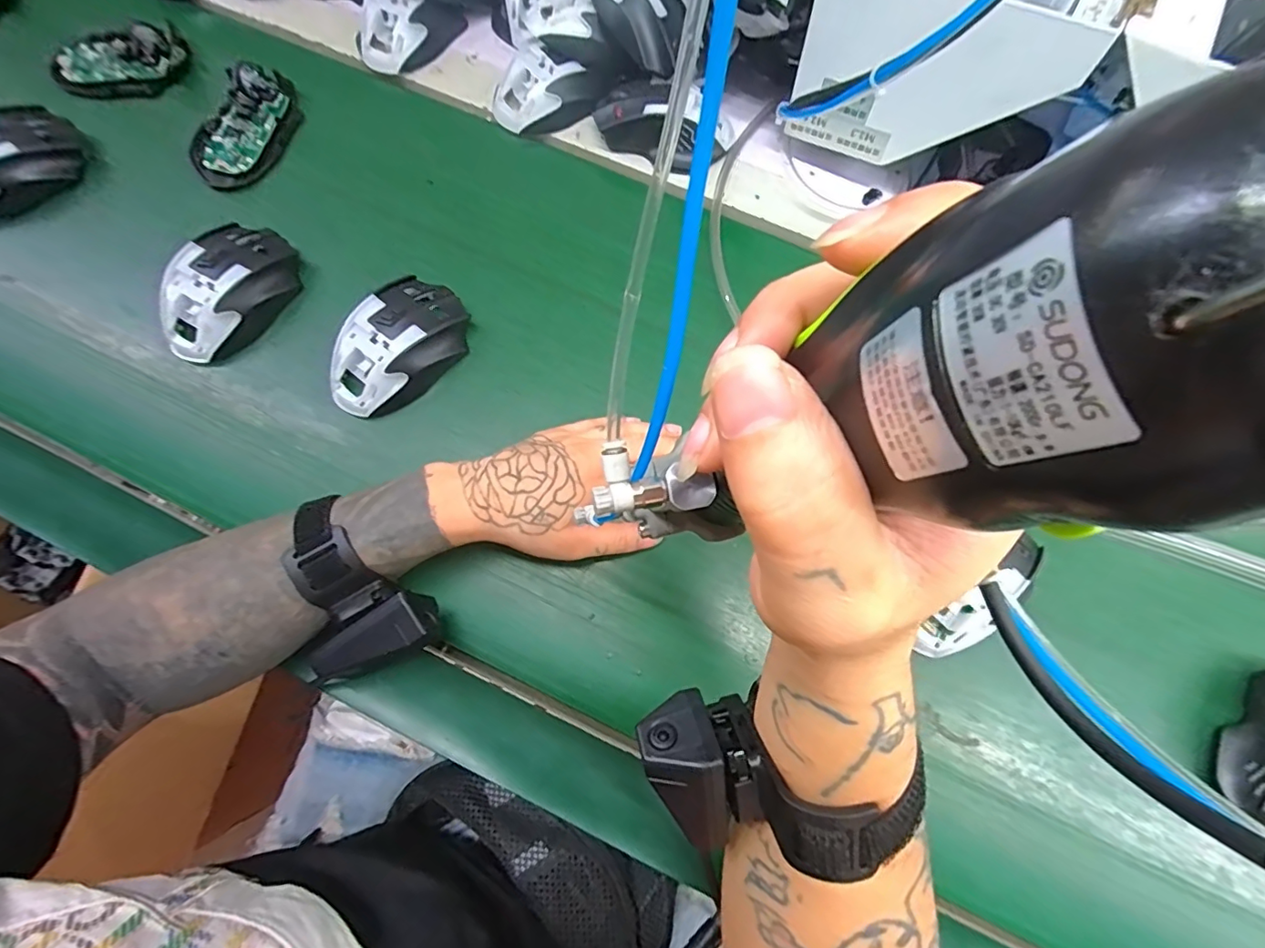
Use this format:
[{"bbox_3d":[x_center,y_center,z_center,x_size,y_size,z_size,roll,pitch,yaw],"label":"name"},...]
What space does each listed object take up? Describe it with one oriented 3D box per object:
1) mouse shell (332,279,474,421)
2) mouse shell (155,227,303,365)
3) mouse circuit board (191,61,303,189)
[{"bbox_3d":[-0.176,-0.095,0.400,0.069,0.037,0.114,39,77,9],"label":"mouse shell"},{"bbox_3d":[-0.311,-0.141,0.411,0.069,0.034,0.118,22,75,4],"label":"mouse shell"},{"bbox_3d":[-0.342,-0.306,0.472,0.073,0.027,0.125,11,76,4],"label":"mouse circuit board"}]

